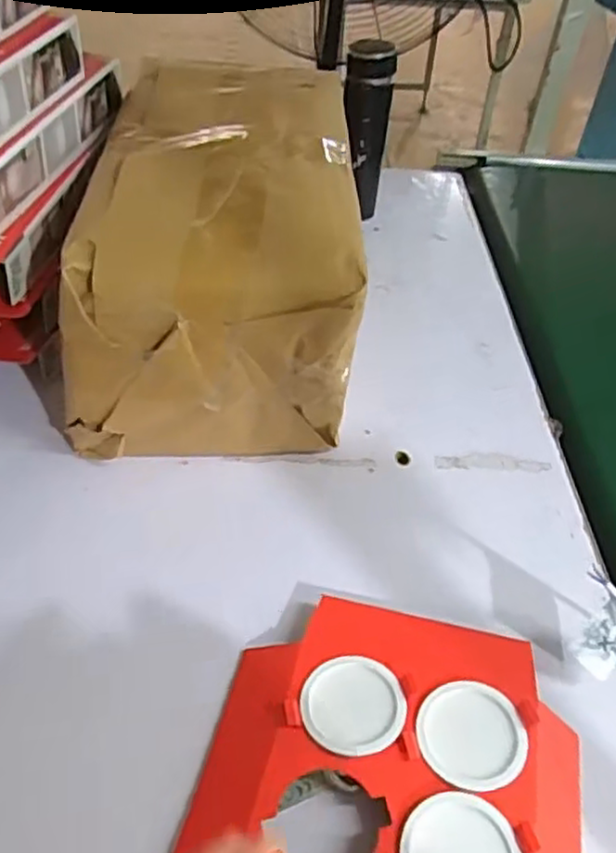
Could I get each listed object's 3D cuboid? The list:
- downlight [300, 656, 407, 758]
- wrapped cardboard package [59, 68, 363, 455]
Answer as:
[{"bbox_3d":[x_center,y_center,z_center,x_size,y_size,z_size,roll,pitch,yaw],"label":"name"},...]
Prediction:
[{"bbox_3d":[0.030,0.199,0.493,0.069,0.026,0.069,4,45,-4],"label":"downlight"},{"bbox_3d":[-0.082,-0.182,0.729,0.237,0.217,0.409,5,45,-3],"label":"wrapped cardboard package"}]

